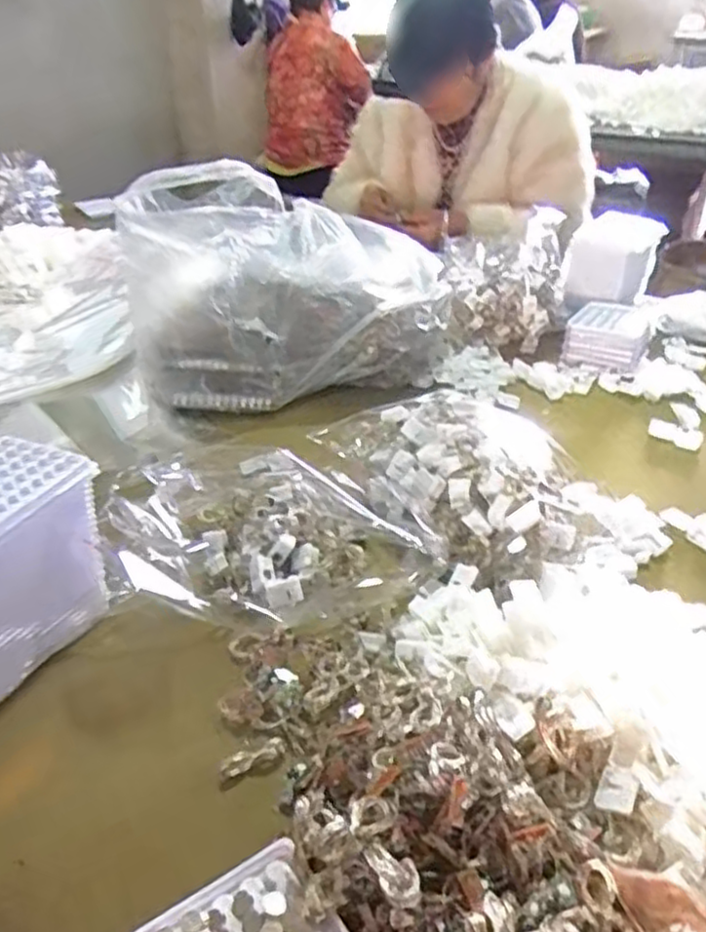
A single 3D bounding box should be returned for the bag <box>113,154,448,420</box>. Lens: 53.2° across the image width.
[{"bbox_3d":[-0.071,-0.228,0.860,0.385,0.235,0.196,-13,36,-18],"label":"bag"}]

